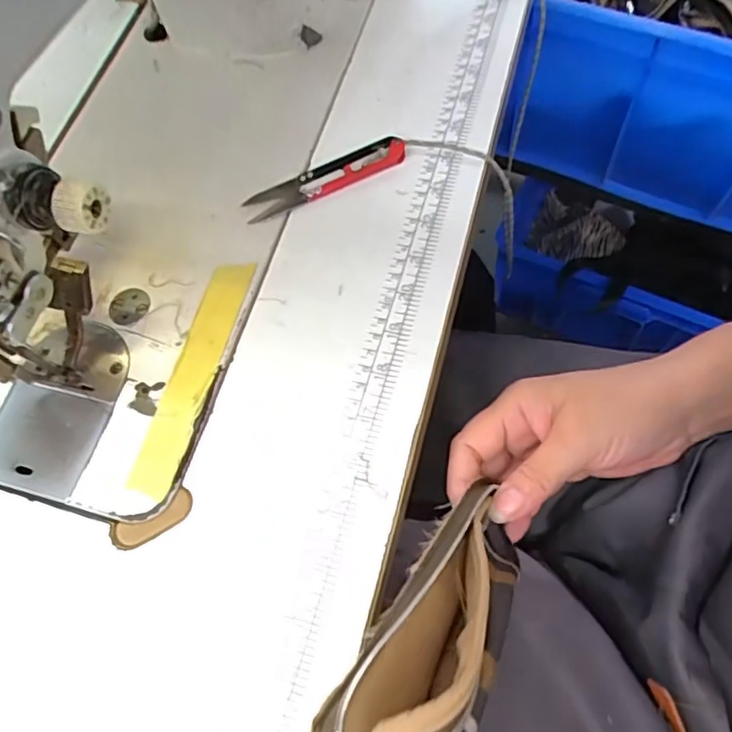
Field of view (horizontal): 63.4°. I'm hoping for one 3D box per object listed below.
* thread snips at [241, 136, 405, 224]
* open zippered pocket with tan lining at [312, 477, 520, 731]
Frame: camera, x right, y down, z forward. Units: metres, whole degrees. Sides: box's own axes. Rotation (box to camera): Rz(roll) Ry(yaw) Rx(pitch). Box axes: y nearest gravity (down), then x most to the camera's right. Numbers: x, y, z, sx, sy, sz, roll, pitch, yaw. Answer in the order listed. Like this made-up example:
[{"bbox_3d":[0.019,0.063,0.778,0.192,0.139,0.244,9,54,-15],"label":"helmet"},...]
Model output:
[{"bbox_3d":[-0.025,-0.117,0.369,0.102,0.017,0.023,-22,65,-4],"label":"thread snips"},{"bbox_3d":[0.032,0.107,0.245,0.045,0.048,0.166,26,27,17],"label":"open zippered pocket with tan lining"}]

